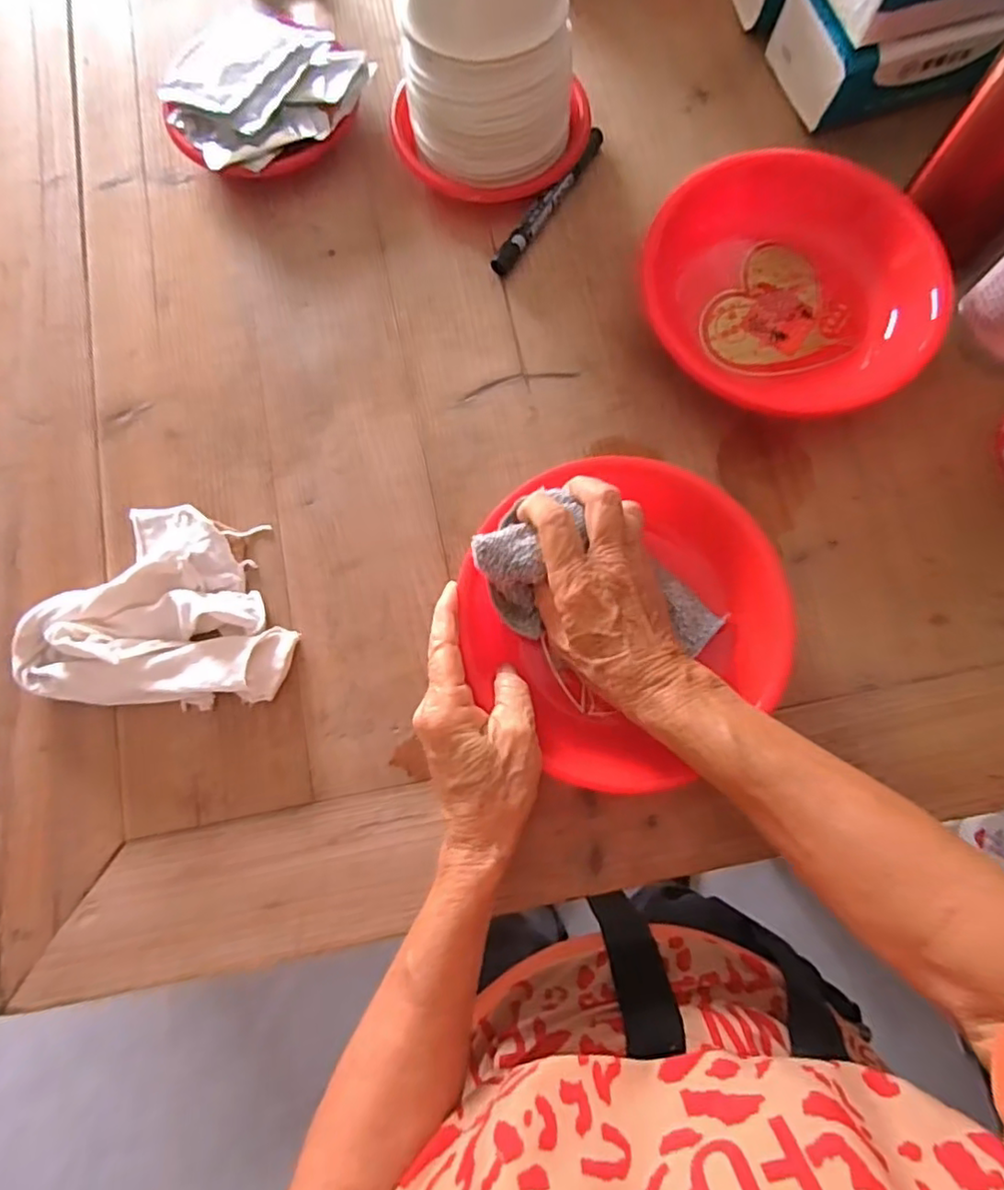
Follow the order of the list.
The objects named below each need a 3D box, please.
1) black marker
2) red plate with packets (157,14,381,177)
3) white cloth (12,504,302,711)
[{"bbox_3d":[0.036,-0.287,0.461,0.014,0.014,0.139,34,81,8],"label":"black marker"},{"bbox_3d":[-0.176,-0.364,0.469,0.128,0.038,0.134,0,78,1],"label":"red plate with packets"},{"bbox_3d":[-0.211,0.005,0.393,0.162,0.035,0.127,3,78,2],"label":"white cloth"}]

